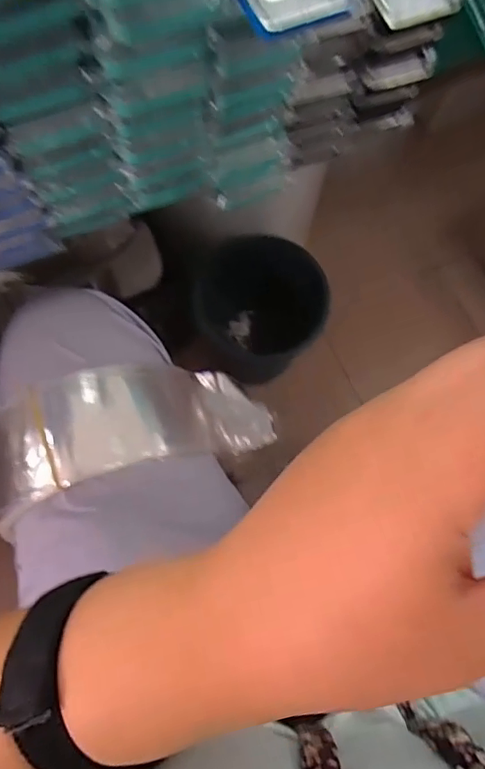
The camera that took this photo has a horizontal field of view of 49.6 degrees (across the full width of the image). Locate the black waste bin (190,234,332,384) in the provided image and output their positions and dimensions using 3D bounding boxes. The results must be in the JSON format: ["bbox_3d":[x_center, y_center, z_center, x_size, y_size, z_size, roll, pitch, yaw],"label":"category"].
[{"bbox_3d":[0.024,-0.132,0.974,0.210,0.224,0.245,-37,78,-11],"label":"black waste bin"}]

